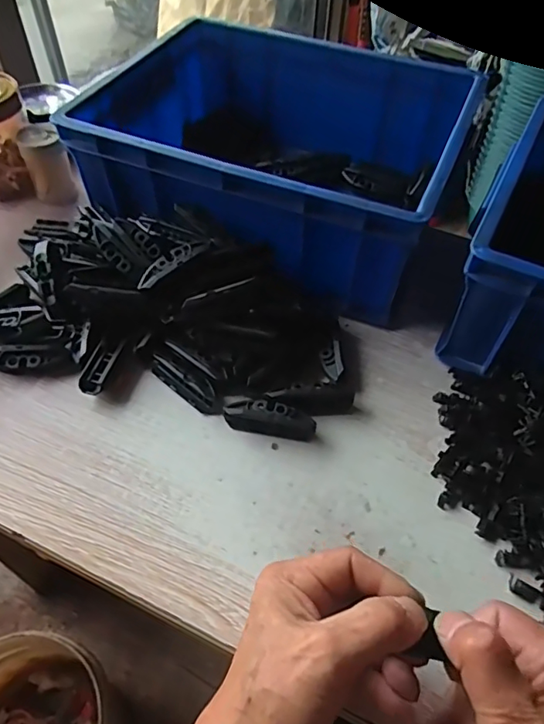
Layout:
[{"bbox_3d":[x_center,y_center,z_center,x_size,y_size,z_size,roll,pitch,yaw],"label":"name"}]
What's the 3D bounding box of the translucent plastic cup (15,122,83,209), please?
[{"bbox_3d":[-0.242,-0.214,0.573,0.045,0.078,0.046,1,53,-1],"label":"translucent plastic cup"}]

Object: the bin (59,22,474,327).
[{"bbox_3d":[0.010,-0.210,0.538,0.335,0.125,0.282,21,55,14],"label":"bin"}]

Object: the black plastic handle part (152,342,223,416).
[{"bbox_3d":[-0.067,0.015,0.433,0.072,0.018,0.027,35,59,22],"label":"black plastic handle part"}]

